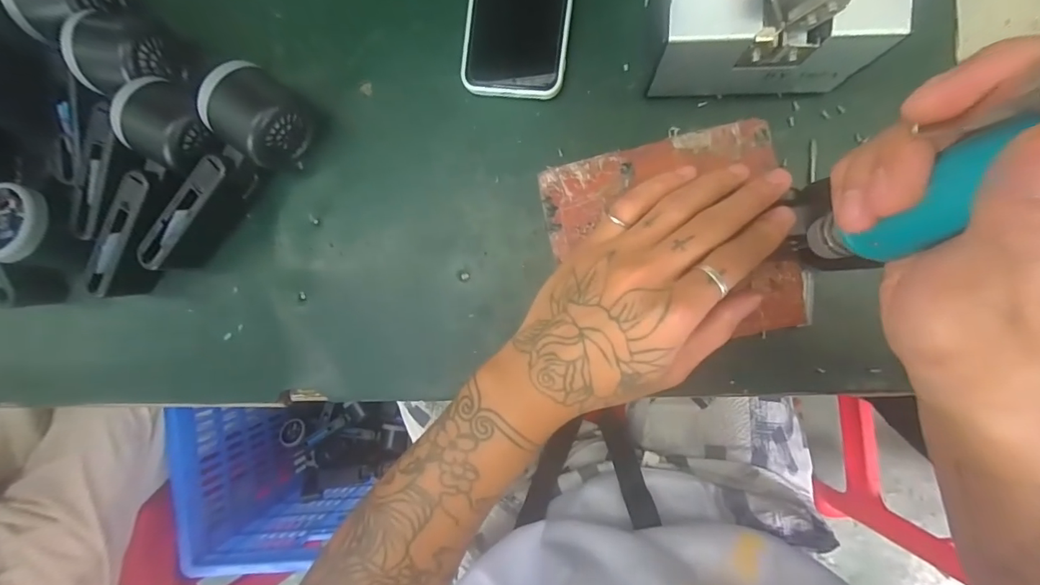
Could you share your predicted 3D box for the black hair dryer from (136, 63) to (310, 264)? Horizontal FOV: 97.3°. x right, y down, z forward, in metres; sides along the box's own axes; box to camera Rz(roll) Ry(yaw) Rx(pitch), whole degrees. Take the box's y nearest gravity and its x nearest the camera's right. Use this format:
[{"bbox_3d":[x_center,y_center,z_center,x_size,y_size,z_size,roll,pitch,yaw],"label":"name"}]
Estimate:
[{"bbox_3d":[-0.223,-0.085,0.334,0.054,0.053,0.159,43,93,5],"label":"black hair dryer"}]

